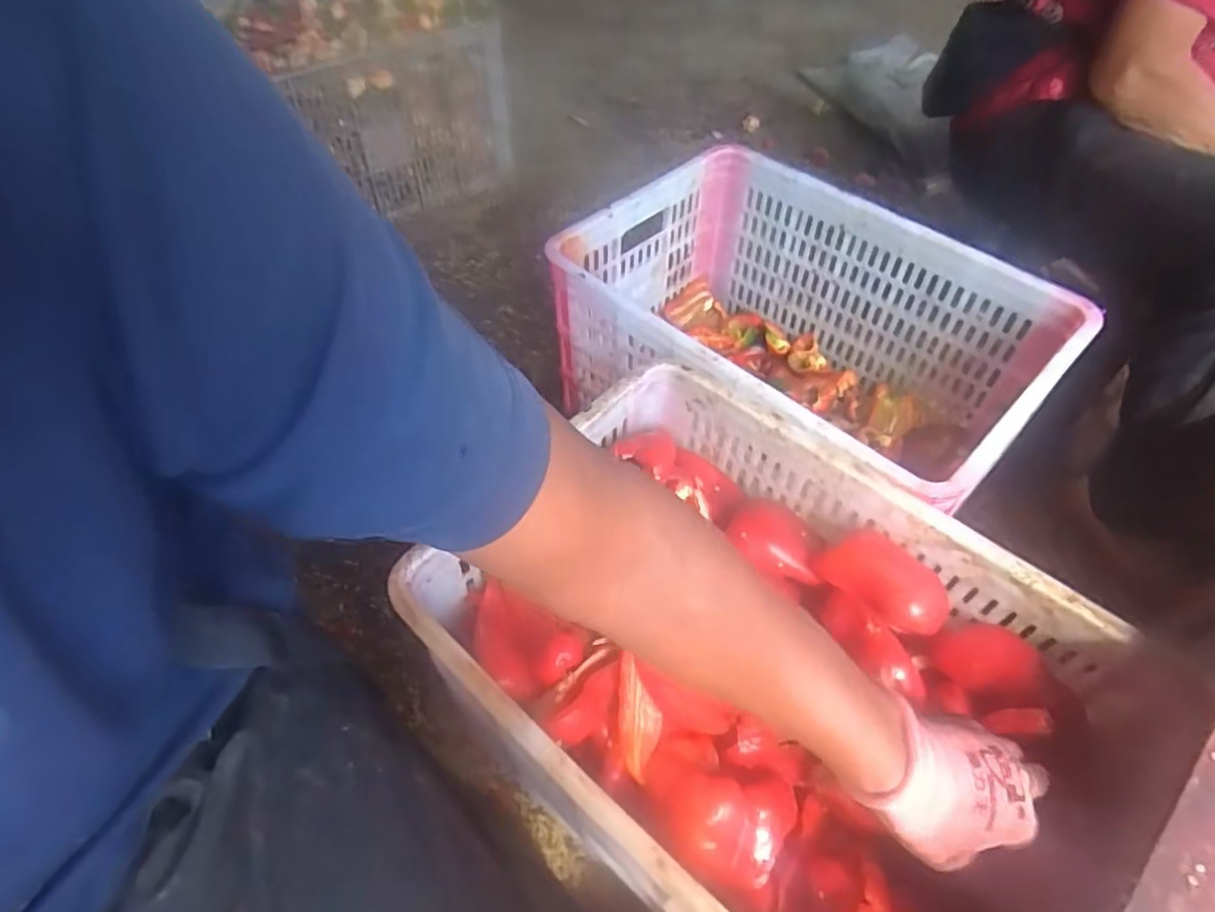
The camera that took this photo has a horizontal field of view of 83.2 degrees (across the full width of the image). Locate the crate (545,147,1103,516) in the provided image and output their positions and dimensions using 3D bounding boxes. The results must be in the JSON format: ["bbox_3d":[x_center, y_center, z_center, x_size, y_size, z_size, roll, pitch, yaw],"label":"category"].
[{"bbox_3d":[0.216,-0.122,0.842,0.376,0.238,0.516,-37,61,-26],"label":"crate"}]

